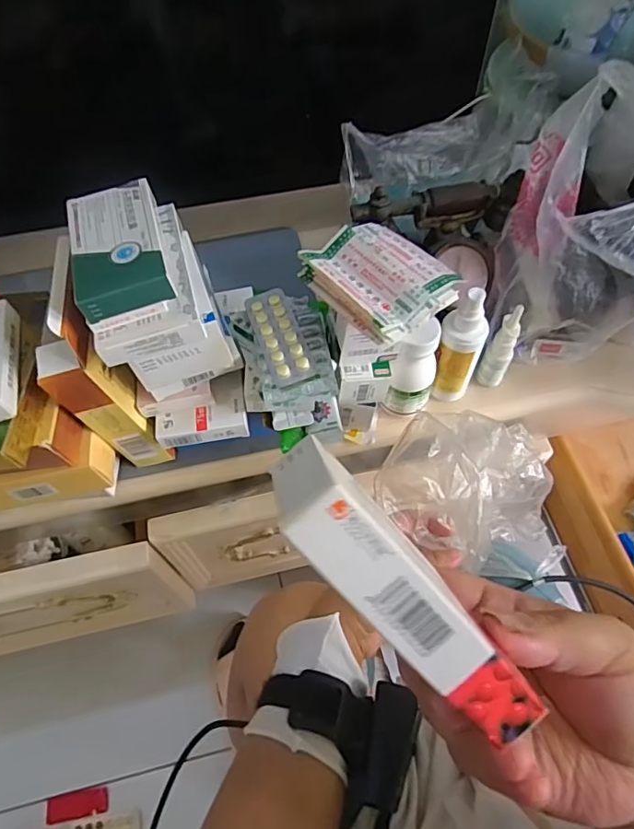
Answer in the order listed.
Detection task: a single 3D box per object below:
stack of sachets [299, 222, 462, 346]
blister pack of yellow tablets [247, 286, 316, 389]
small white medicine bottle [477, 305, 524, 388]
[{"bbox_3d":[0.046,-0.098,0.364,0.088,0.021,0.090,40,67,21],"label":"stack of sachets"},{"bbox_3d":[-0.031,-0.064,0.425,0.032,0.010,0.093,-15,60,-8],"label":"blister pack of yellow tablets"},{"bbox_3d":[0.175,-0.063,0.495,0.024,0.102,0.022,25,63,14],"label":"small white medicine bottle"}]

